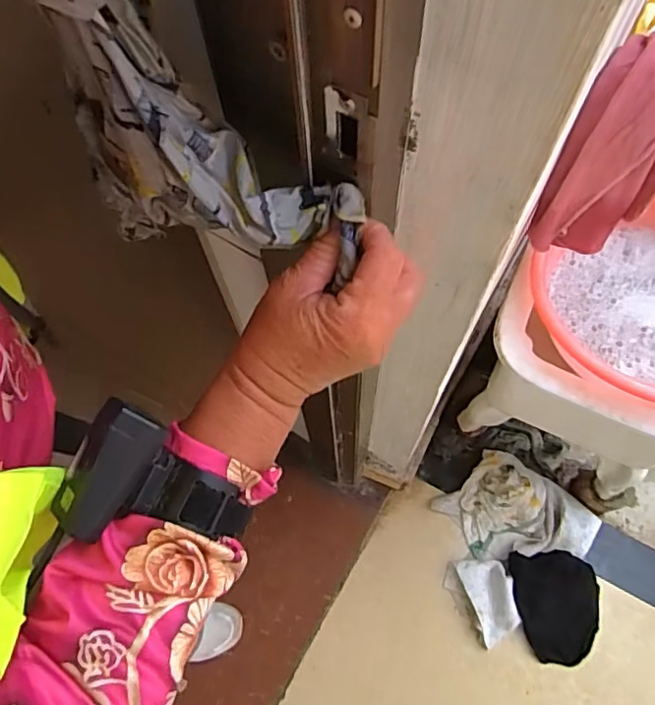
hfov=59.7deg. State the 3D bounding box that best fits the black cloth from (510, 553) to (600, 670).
[{"bbox_3d":[0.427,0.472,1.059,0.159,0.047,0.192,-3,66,0],"label":"black cloth"}]

